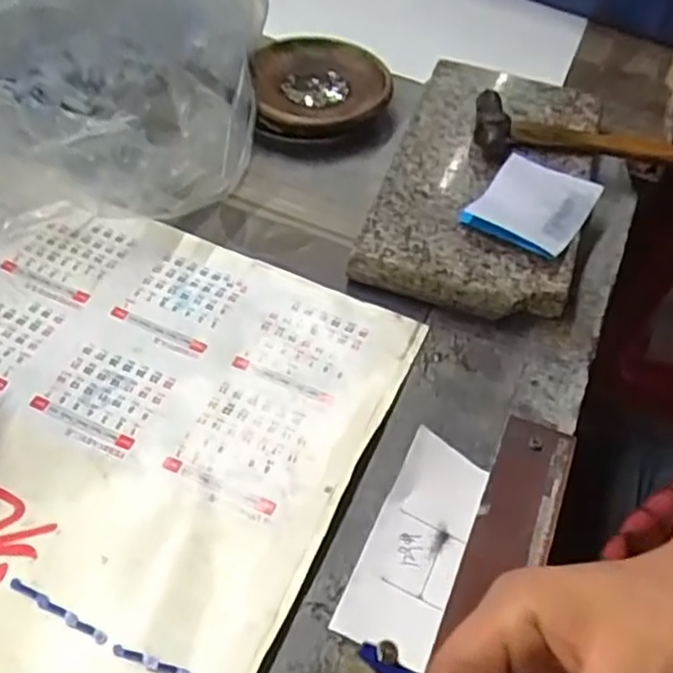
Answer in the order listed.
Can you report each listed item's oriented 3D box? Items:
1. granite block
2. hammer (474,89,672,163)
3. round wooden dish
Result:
[{"bbox_3d":[0.106,-0.111,0.493,0.129,0.028,0.243,17,52,9],"label":"granite block"},{"bbox_3d":[0.173,-0.140,0.501,0.149,0.020,0.058,9,51,3],"label":"hammer"},{"bbox_3d":[-0.013,-0.190,0.549,0.100,0.028,0.119,-5,51,-8],"label":"round wooden dish"}]

